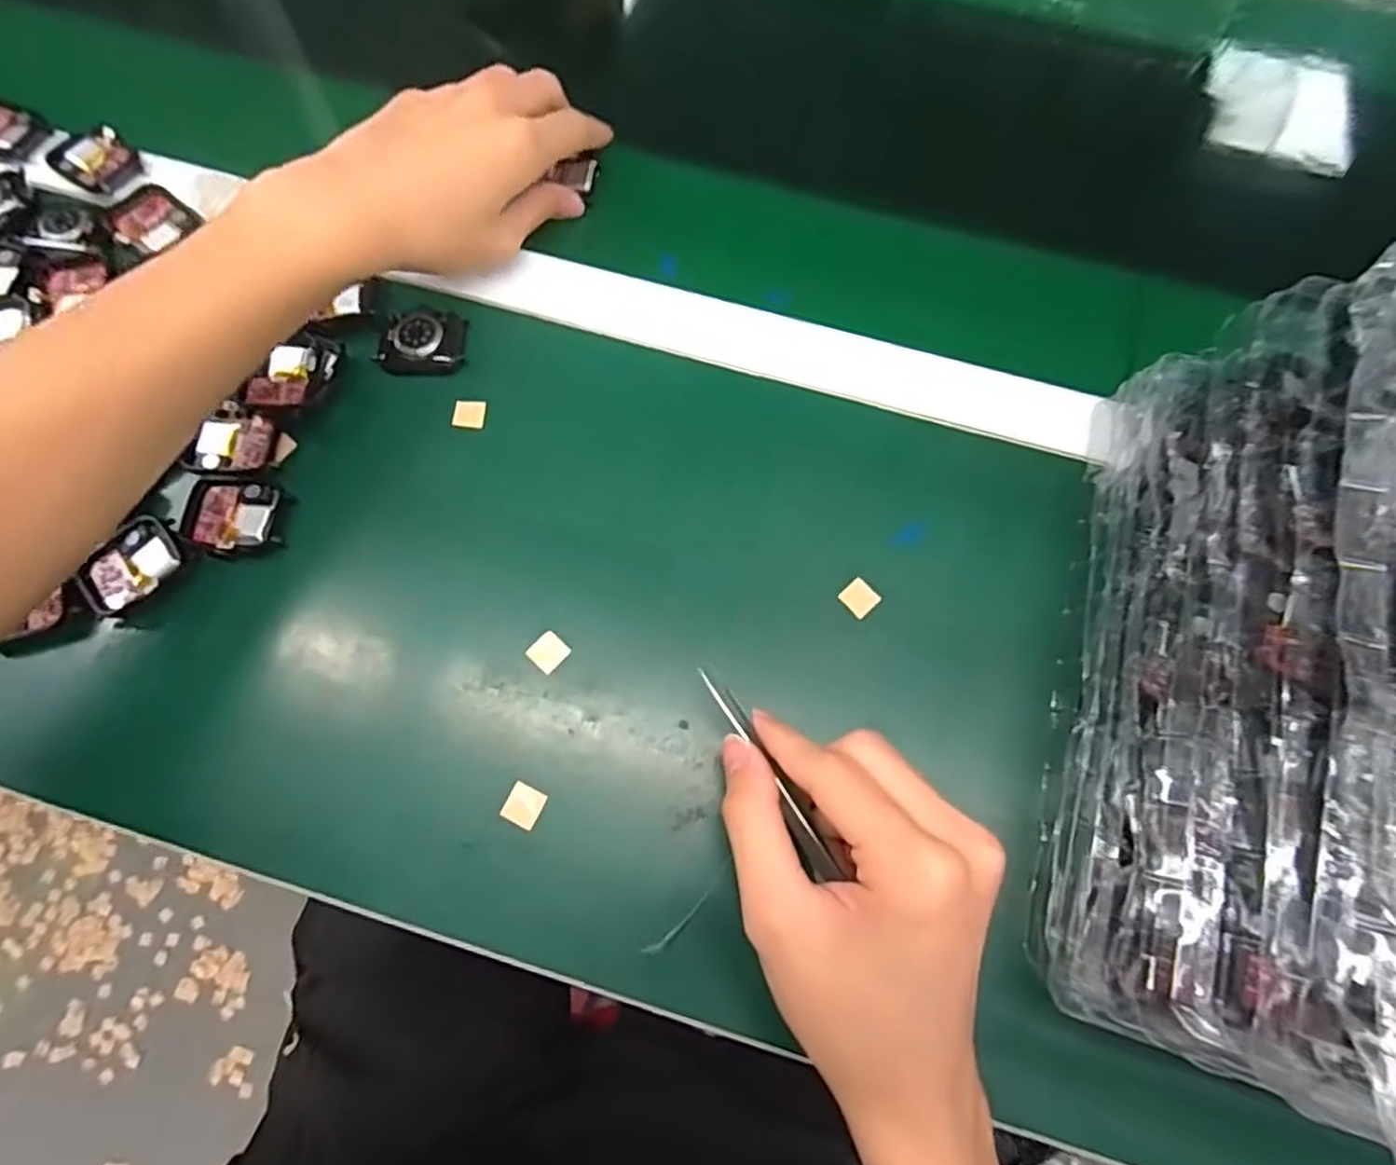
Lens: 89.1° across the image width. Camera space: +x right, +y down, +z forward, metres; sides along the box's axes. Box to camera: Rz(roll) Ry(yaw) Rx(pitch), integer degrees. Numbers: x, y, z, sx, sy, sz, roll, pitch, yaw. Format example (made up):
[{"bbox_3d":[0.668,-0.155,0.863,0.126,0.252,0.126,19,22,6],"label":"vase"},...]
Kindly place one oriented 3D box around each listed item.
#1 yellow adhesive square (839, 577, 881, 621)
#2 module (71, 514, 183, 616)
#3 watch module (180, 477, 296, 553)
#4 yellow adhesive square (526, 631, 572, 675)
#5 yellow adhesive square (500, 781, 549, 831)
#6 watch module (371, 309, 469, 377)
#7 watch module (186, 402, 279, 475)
[{"bbox_3d":[0.077,0.007,0.338,0.016,0.004,0.017,42,74,13],"label":"yellow adhesive square"},{"bbox_3d":[-0.264,-0.007,0.330,0.029,0.010,0.044,37,73,12],"label":"module"},{"bbox_3d":[-0.222,-0.032,0.340,0.043,0.008,0.036,2,69,0],"label":"watch module"},{"bbox_3d":[-0.069,0.032,0.327,0.015,0.004,0.016,39,74,13],"label":"yellow adhesive square"},{"bbox_3d":[-0.075,0.096,0.305,0.016,0.004,0.016,24,71,8],"label":"yellow adhesive square"},{"bbox_3d":[-0.147,-0.127,0.373,0.045,0.011,0.031,-4,70,-3],"label":"watch module"},{"bbox_3d":[-0.228,-0.068,0.350,0.033,0.009,0.036,16,70,5],"label":"watch module"}]

